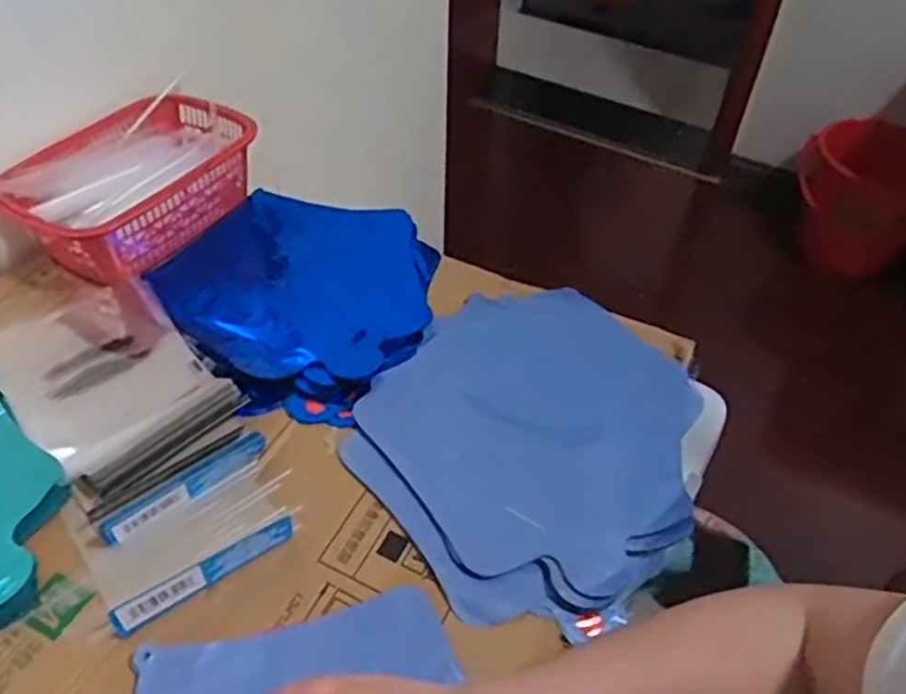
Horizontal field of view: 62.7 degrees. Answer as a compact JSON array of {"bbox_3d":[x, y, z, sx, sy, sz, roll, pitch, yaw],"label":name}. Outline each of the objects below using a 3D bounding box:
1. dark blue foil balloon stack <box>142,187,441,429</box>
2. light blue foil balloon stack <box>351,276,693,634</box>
[{"bbox_3d":[-0.133,-0.054,0.629,0.238,0.020,0.232,21,49,16],"label":"dark blue foil balloon stack"},{"bbox_3d":[0.065,0.061,0.543,0.232,0.020,0.265,34,54,26],"label":"light blue foil balloon stack"}]

